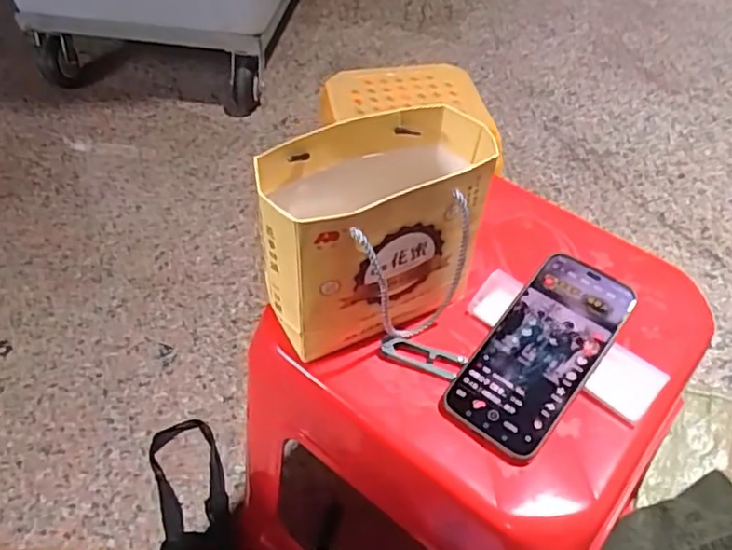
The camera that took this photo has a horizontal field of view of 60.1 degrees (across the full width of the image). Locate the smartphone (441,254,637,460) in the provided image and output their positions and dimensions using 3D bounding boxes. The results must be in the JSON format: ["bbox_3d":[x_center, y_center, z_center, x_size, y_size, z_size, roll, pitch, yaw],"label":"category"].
[{"bbox_3d":[0.132,0.055,0.476,0.074,0.009,0.162,34,71,27],"label":"smartphone"}]

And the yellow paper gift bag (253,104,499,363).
[{"bbox_3d":[0.008,-0.030,0.479,0.175,0.143,0.091,-20,52,-18],"label":"yellow paper gift bag"}]

